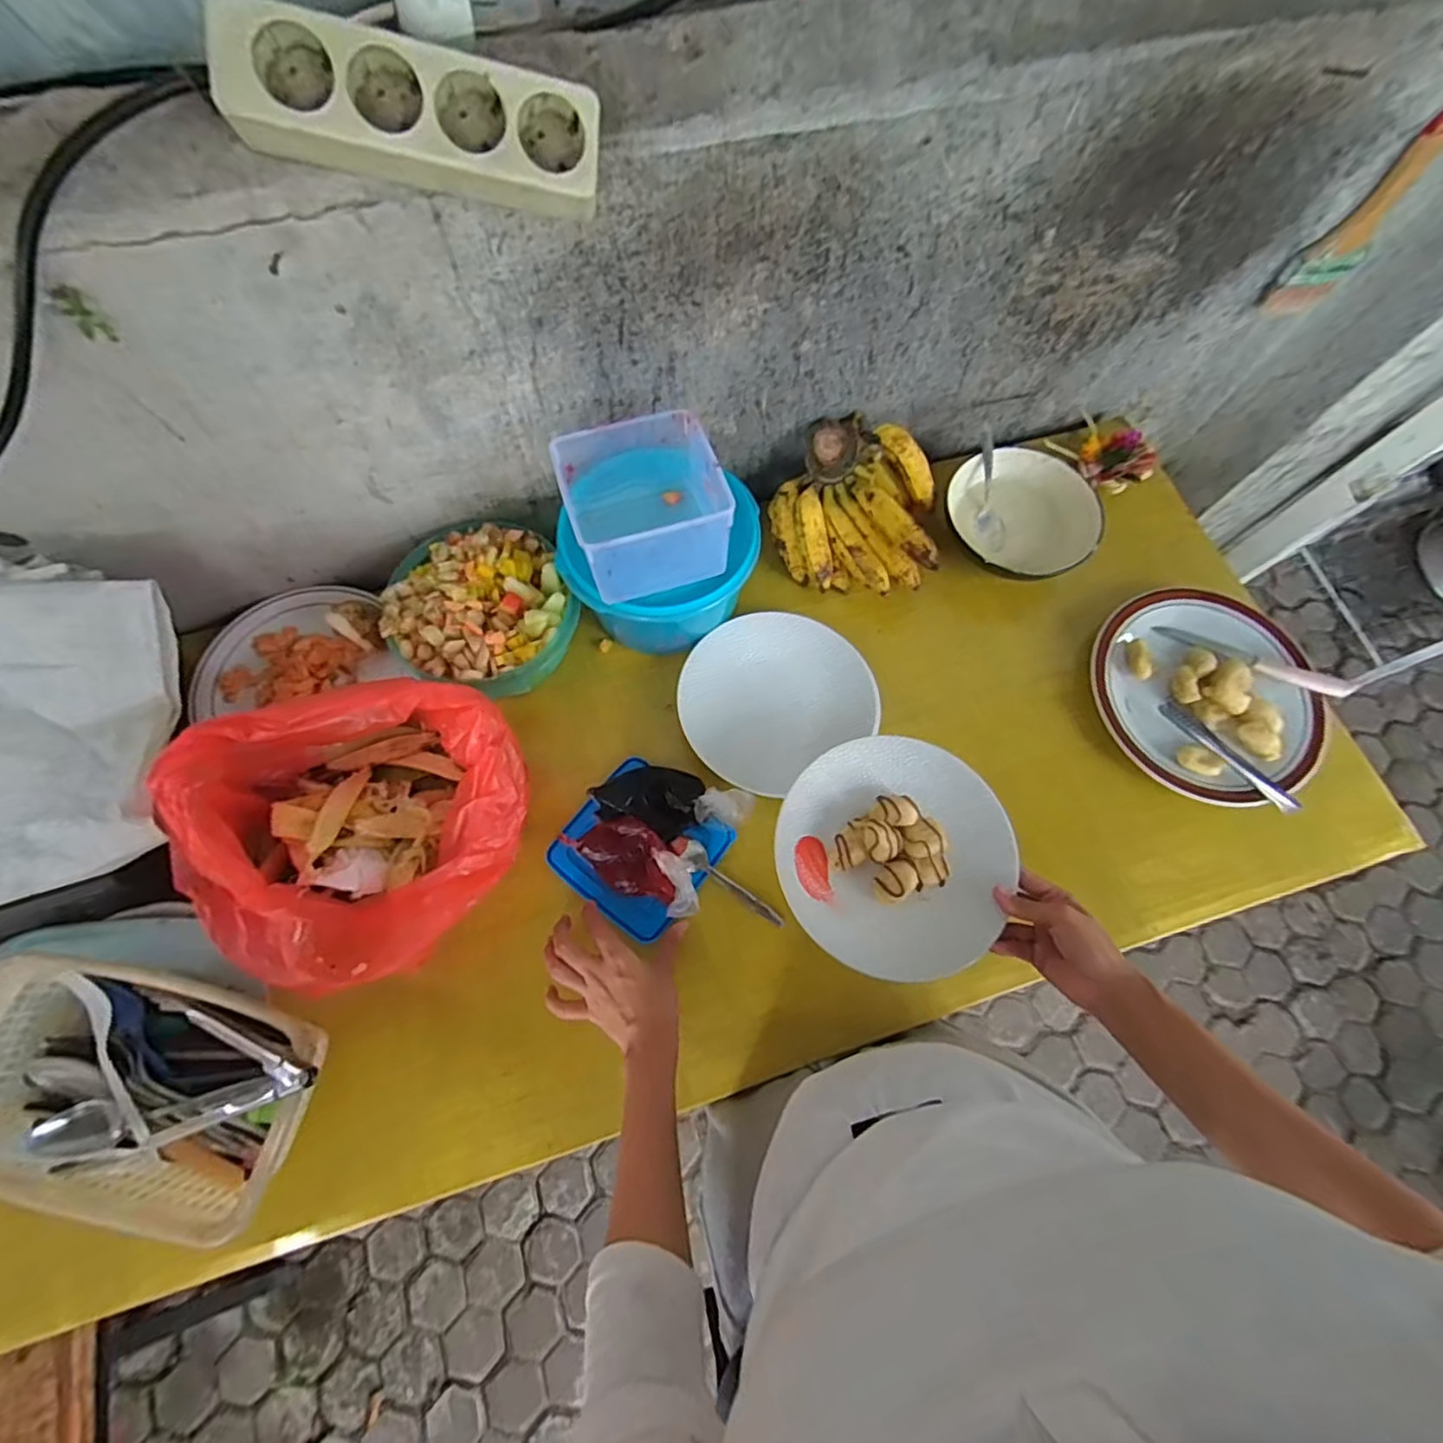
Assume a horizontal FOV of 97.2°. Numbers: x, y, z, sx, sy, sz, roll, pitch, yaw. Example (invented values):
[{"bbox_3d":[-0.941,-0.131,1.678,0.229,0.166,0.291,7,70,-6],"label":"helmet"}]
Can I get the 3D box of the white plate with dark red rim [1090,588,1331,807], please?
[{"bbox_3d":[0.534,-0.032,0.692,0.235,0.036,0.239,1,71,-1],"label":"white plate with dark red rim"}]

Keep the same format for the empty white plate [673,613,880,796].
[{"bbox_3d":[0.053,-0.027,0.676,0.191,0.030,0.179,-35,75,-13],"label":"empty white plate"}]

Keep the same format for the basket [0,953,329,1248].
[{"bbox_3d":[-0.426,0.267,0.464,0.257,0.082,0.139,11,71,2],"label":"basket"}]

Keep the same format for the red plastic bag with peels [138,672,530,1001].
[{"bbox_3d":[-0.298,0.095,0.544,0.262,0.117,0.227,-10,71,-5],"label":"red plastic bag with peels"}]

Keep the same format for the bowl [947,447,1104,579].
[{"bbox_3d":[0.366,-0.241,0.765,0.155,0.050,0.175,-9,71,-5],"label":"bowl"}]

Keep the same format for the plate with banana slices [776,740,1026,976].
[{"bbox_3d":[0.149,0.108,0.542,0.196,0.031,0.193,1,71,-1],"label":"plate with banana slices"}]

